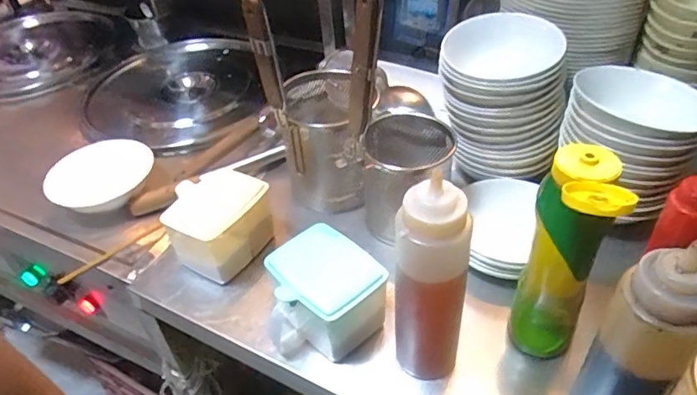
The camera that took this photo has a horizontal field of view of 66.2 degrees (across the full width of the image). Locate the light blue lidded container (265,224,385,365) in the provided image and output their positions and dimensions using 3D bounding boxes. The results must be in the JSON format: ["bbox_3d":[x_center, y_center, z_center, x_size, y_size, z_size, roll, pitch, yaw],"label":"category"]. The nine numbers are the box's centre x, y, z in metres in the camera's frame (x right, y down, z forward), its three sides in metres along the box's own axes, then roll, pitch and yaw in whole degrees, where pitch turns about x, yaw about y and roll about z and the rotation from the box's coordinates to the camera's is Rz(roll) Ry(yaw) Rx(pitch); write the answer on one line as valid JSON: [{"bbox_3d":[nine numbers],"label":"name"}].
[{"bbox_3d":[-0.029,0.110,0.595,0.110,0.088,0.121,-34,49,-27],"label":"light blue lidded container"}]

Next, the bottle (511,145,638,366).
[{"bbox_3d":[0.199,0.065,0.503,0.060,0.231,0.084,6,43,13],"label":"bottle"}]

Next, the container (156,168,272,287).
[{"bbox_3d":[-0.163,0.035,0.683,0.102,0.090,0.114,13,45,20],"label":"container"}]

